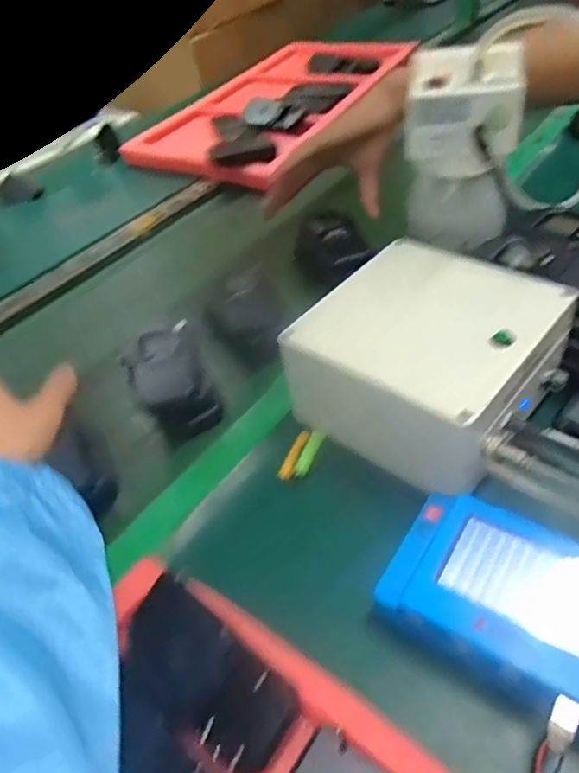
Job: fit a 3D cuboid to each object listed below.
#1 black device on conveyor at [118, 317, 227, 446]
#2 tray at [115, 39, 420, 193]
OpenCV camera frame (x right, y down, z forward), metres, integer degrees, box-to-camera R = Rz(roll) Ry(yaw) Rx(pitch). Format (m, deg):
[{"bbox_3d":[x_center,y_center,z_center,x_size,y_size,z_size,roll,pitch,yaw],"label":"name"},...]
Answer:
[{"bbox_3d":[-0.111,-0.009,0.522,0.067,0.047,0.102,-27,46,-16],"label":"black device on conveyor"},{"bbox_3d":[-0.016,-0.522,1.017,0.324,0.043,0.561,17,50,26],"label":"tray"}]

